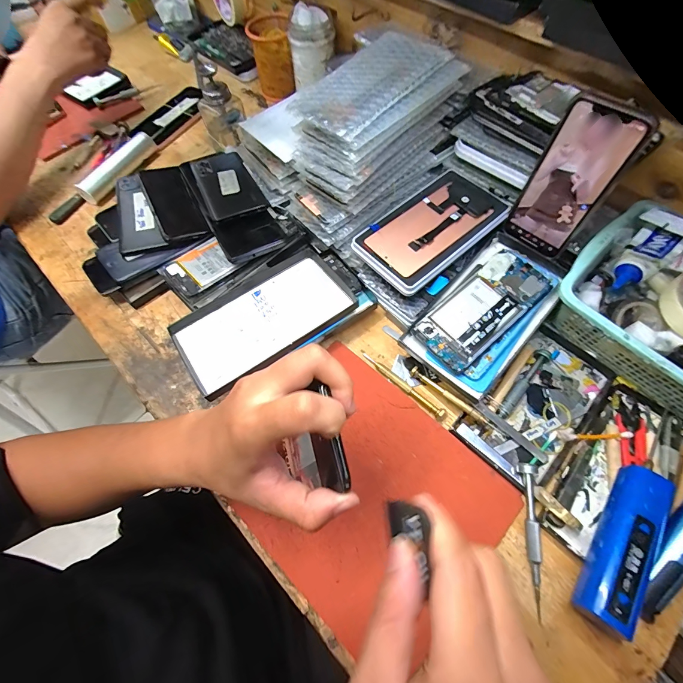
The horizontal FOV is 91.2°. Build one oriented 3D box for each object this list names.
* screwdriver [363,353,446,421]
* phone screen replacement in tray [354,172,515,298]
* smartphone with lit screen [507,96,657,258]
[{"bbox_3d":[0.069,0.047,0.377,0.112,0.009,0.010,40,72,19],"label":"screwdriver"},{"bbox_3d":[0.110,-0.139,0.410,0.180,0.012,0.102,-39,69,-15],"label":"phone screen replacement in tray"},{"bbox_3d":[0.235,-0.162,0.351,0.009,0.146,0.071,-36,67,-27],"label":"smartphone with lit screen"}]

